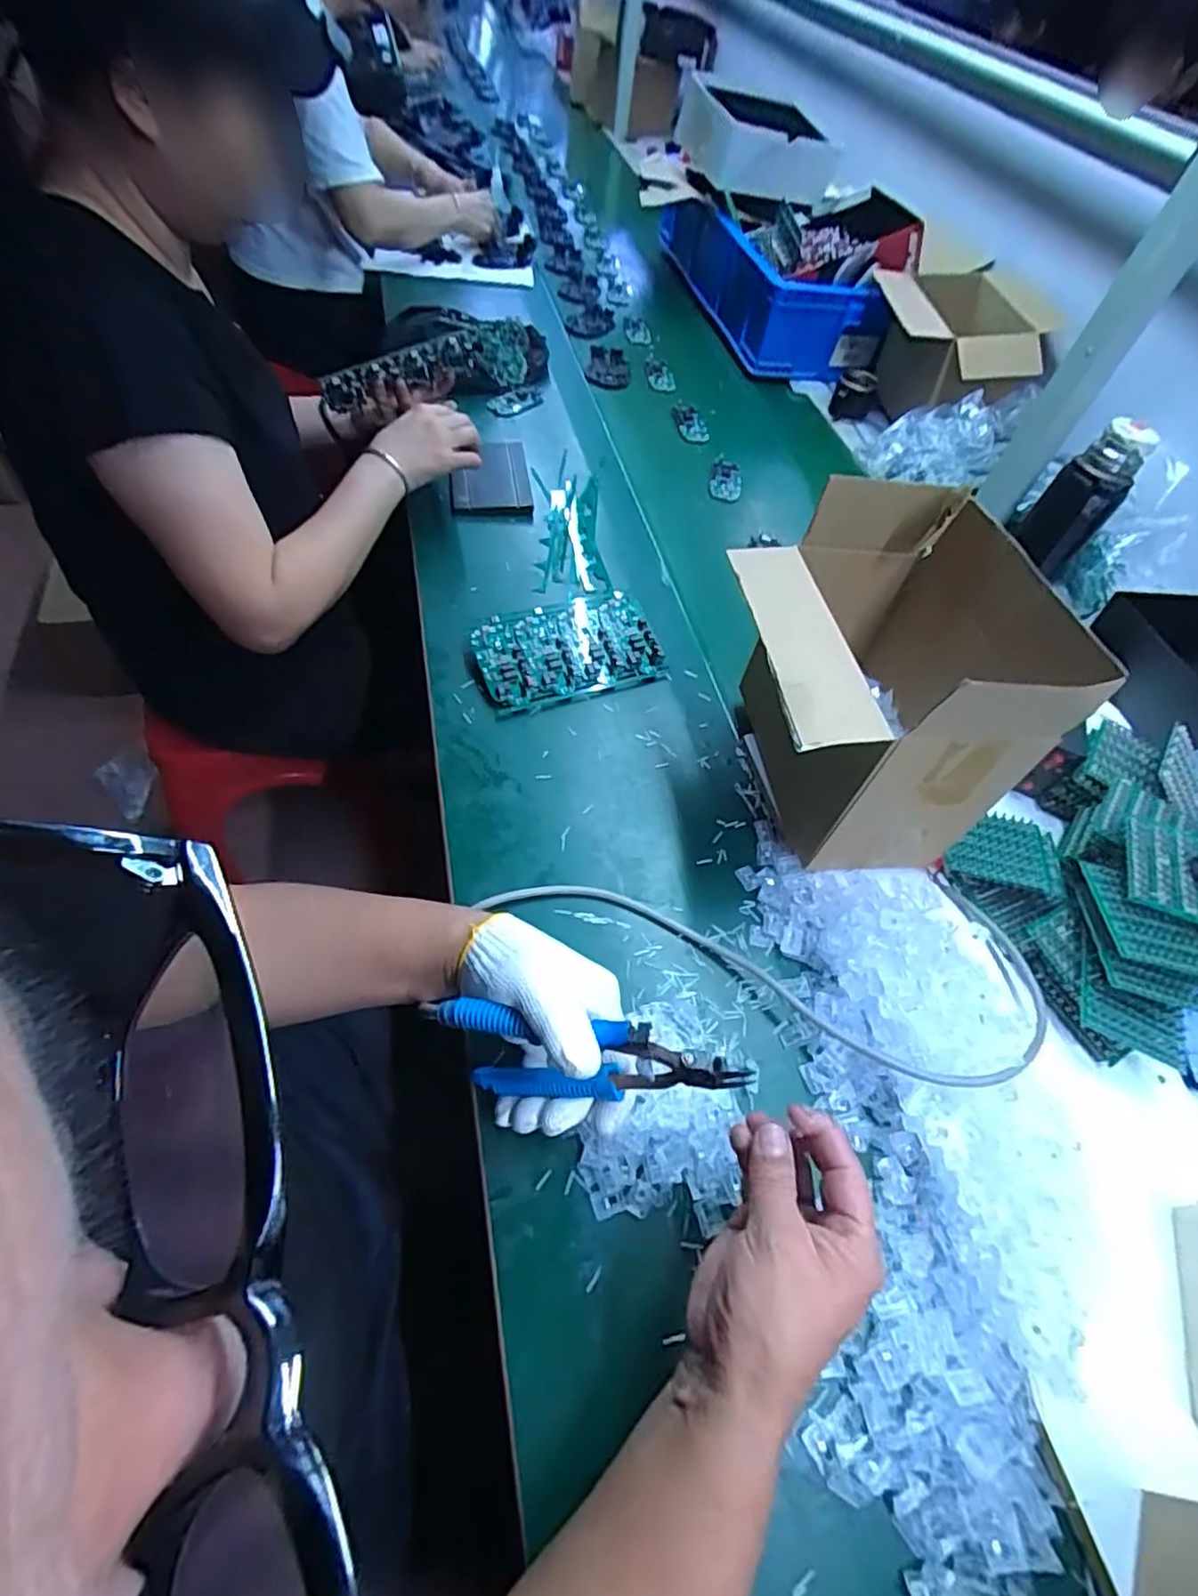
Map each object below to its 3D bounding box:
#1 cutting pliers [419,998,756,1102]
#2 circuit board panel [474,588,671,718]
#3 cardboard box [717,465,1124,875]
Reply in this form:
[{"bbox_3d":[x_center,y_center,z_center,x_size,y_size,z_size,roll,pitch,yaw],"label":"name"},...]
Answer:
[{"bbox_3d":[-0.010,0.159,0.408,0.194,0.070,0.035,-1,55,18],"label":"cutting pliers"},{"bbox_3d":[-0.031,-0.154,0.686,0.188,0.013,0.121,-17,70,-21],"label":"circuit board panel"},{"bbox_3d":[0.213,-0.093,0.561,0.203,0.221,0.239,0,56,-9],"label":"cardboard box"}]

